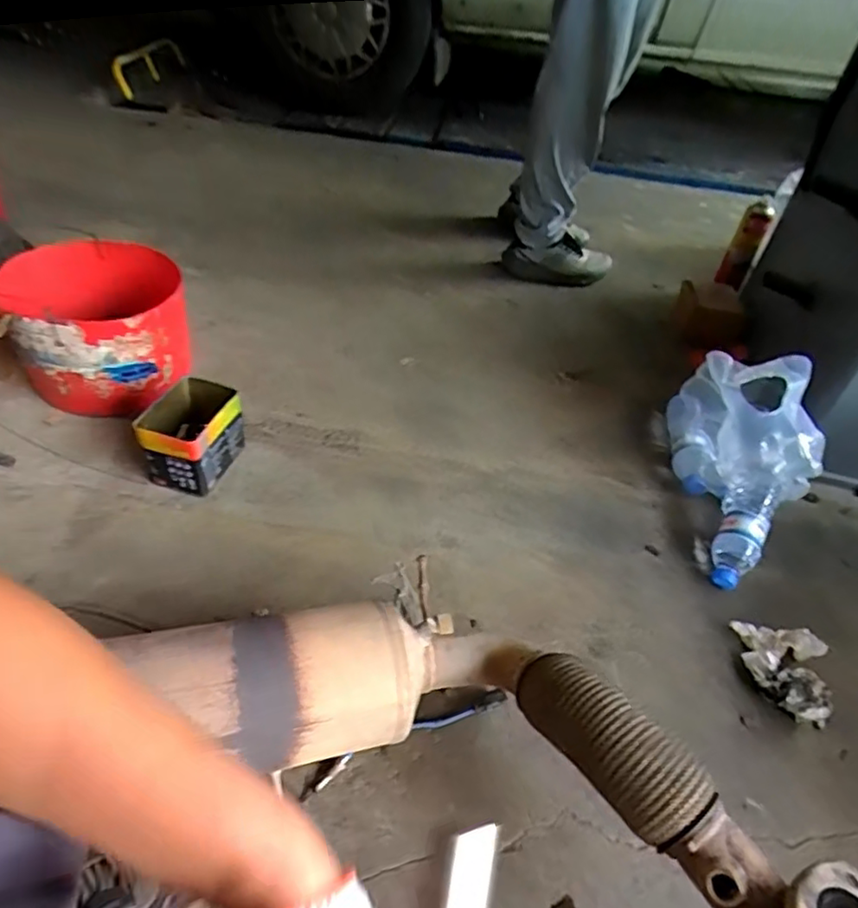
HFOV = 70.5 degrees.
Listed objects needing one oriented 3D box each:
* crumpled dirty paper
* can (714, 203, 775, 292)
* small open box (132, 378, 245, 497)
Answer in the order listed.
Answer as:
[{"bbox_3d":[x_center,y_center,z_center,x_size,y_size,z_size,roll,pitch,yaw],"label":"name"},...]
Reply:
[{"bbox_3d":[0.453,0.275,0.773,0.101,0.043,0.127,8,43,0],"label":"crumpled dirty paper"},{"bbox_3d":[0.765,-0.495,1.484,0.064,0.208,0.057,20,46,13],"label":"can"},{"bbox_3d":[-0.355,-0.023,0.902,0.122,0.125,0.118,13,44,6],"label":"small open box"}]

